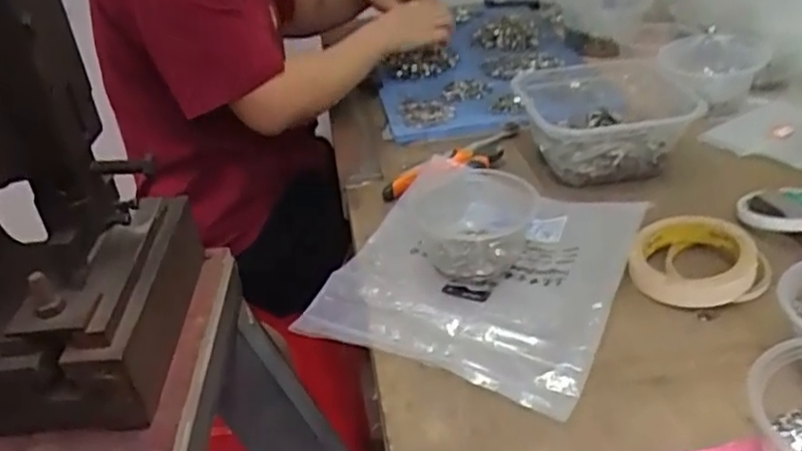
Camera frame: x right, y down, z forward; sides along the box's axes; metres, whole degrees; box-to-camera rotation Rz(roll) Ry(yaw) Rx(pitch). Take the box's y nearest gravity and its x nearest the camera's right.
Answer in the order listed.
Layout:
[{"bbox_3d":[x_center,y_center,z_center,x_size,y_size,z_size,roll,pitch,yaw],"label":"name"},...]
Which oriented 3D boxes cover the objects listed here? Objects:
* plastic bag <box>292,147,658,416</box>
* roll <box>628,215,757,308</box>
[{"bbox_3d":[0.069,0.024,0.606,0.238,0.048,0.262,11,37,27],"label":"plastic bag"},{"bbox_3d":[0.247,0.026,0.580,0.094,0.034,0.096,7,35,22],"label":"roll"}]

